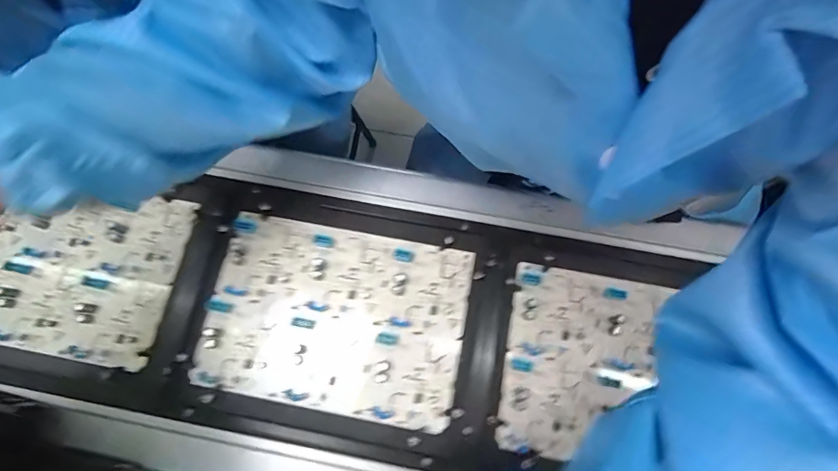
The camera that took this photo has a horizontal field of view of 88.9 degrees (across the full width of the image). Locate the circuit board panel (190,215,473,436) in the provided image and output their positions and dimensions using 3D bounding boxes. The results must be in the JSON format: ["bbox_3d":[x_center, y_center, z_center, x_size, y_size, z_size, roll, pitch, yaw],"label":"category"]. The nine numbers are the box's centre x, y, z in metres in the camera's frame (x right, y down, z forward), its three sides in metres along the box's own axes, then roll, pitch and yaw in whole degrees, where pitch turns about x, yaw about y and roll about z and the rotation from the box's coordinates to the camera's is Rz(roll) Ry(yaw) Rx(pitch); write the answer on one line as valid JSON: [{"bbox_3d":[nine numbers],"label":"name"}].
[{"bbox_3d":[-0.090,0.086,0.460,0.269,0.016,0.183,9,73,7],"label":"circuit board panel"}]

